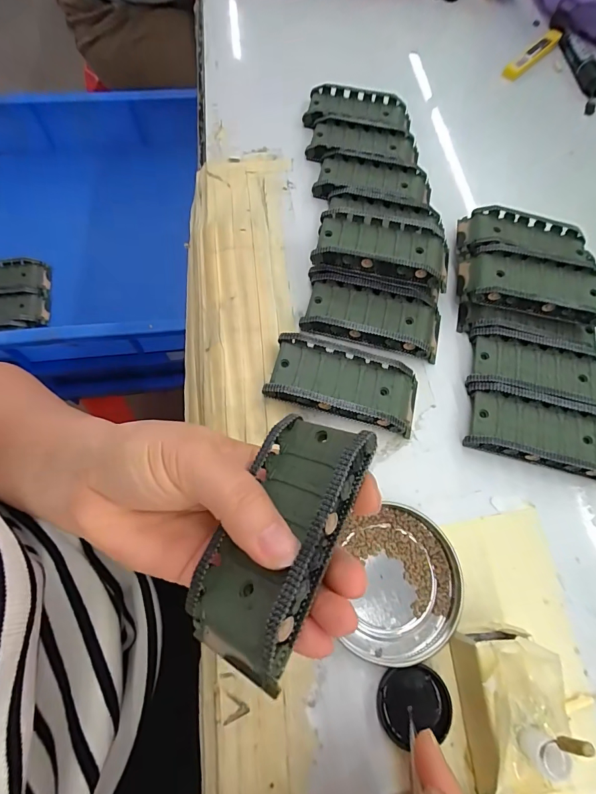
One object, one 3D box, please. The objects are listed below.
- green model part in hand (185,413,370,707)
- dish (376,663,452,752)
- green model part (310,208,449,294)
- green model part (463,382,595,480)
[{"bbox_3d":[-0.005,0.054,0.155,0.042,0.024,0.097,8,60,40],"label":"green model part in hand"},{"bbox_3d":[0.058,0.154,0.196,0.036,0.006,0.030,-9,69,-8],"label":"dish"},{"bbox_3d":[0.062,-0.107,0.285,0.096,0.027,0.045,13,67,1],"label":"green model part"},{"bbox_3d":[0.156,0.021,0.251,0.089,0.018,0.045,16,67,2],"label":"green model part"}]

